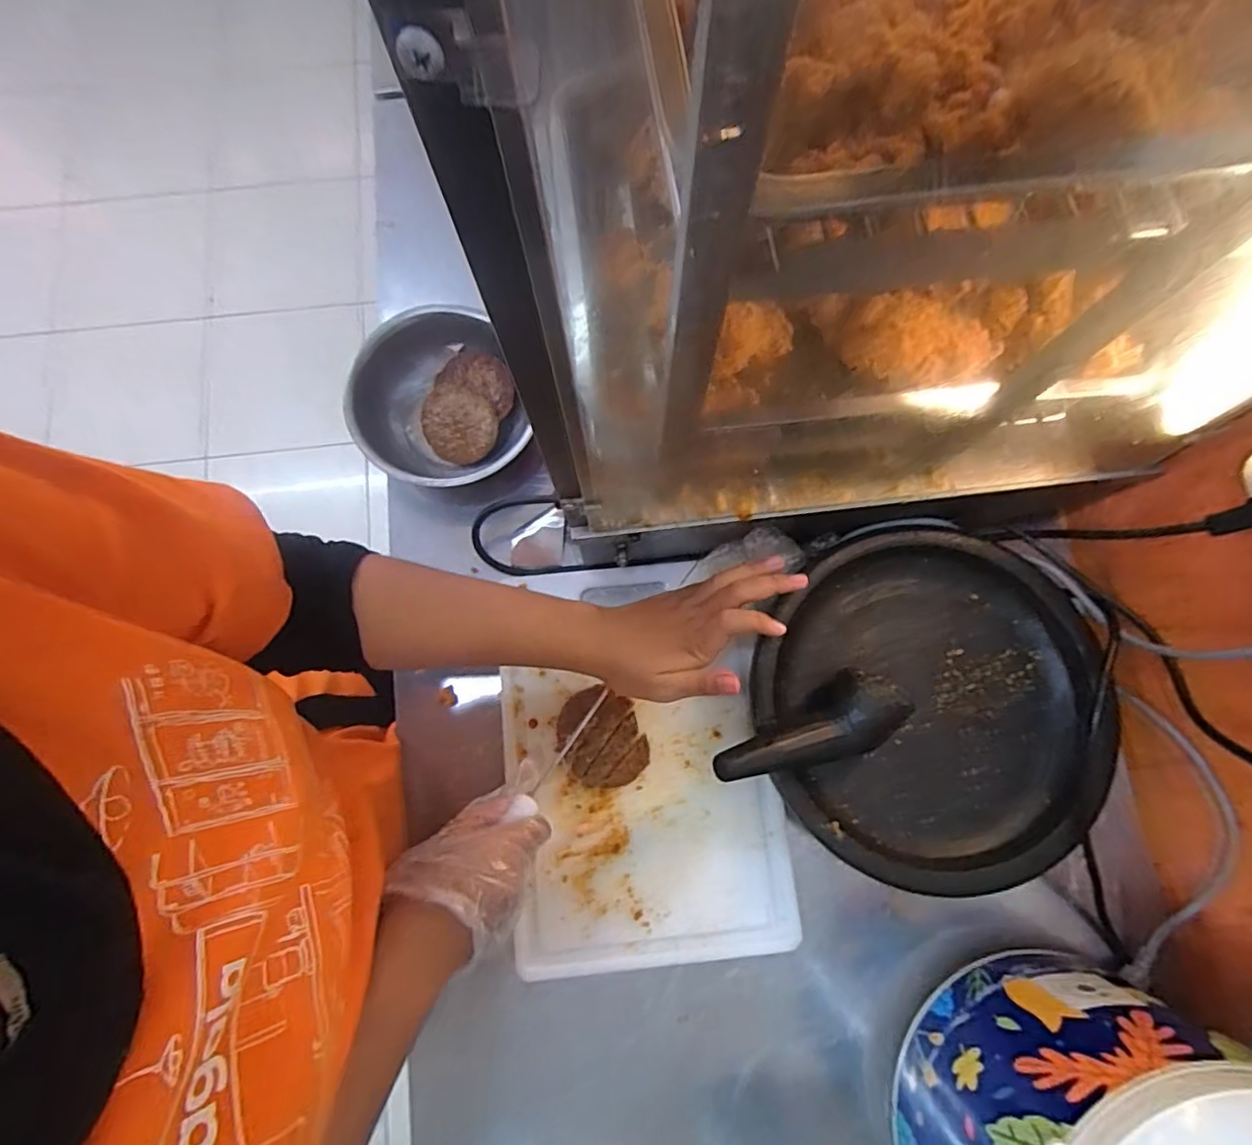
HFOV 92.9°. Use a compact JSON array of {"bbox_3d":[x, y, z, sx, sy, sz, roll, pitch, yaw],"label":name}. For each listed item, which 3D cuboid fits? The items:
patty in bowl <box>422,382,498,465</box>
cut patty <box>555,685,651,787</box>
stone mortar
[{"bbox_3d":[-0.166,-0.147,0.595,0.071,0.014,0.072,2,114,4],"label":"patty in bowl"},{"bbox_3d":[-0.022,0.151,0.542,0.071,0.013,0.087,-22,79,-4],"label":"cut patty"},{"bbox_3d":[0.257,0.109,0.521,0.281,0.061,0.284,0,78,0],"label":"stone mortar"}]

